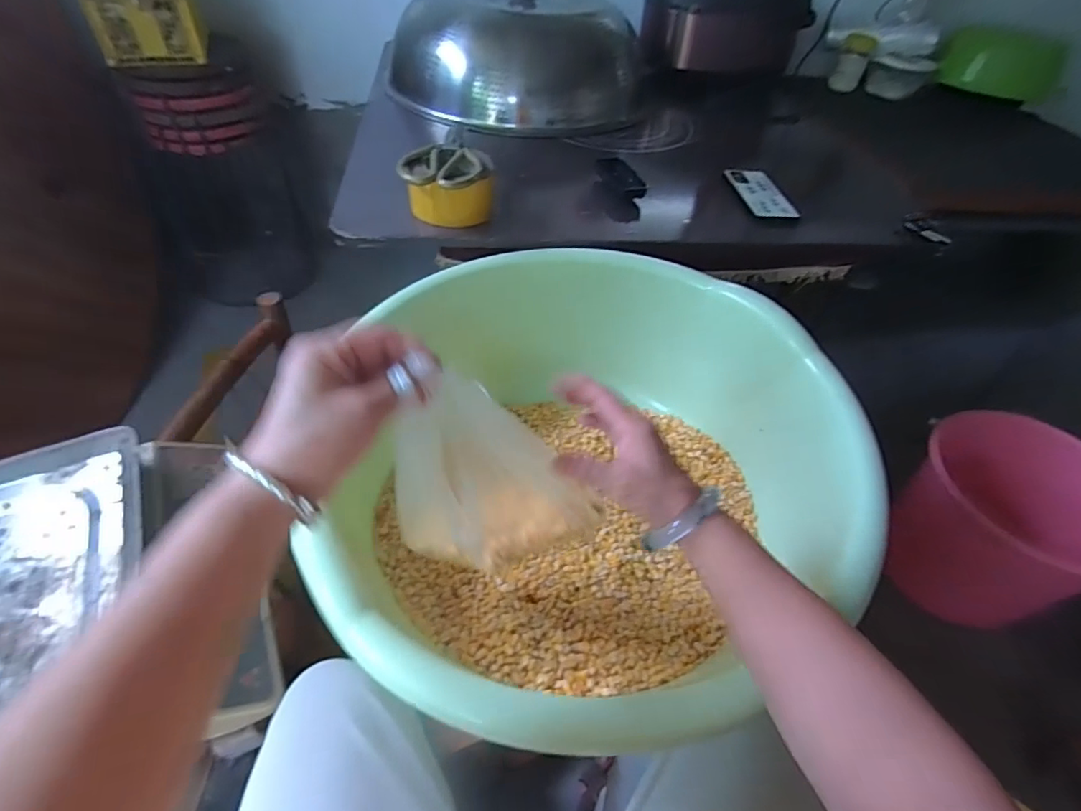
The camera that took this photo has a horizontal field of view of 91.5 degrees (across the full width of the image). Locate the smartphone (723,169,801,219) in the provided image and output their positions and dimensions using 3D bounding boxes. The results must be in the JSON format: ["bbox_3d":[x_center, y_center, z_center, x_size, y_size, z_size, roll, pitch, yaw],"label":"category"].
[{"bbox_3d":[0.356,-0.350,0.862,0.076,0.009,0.159,-4,48,-9],"label":"smartphone"}]

